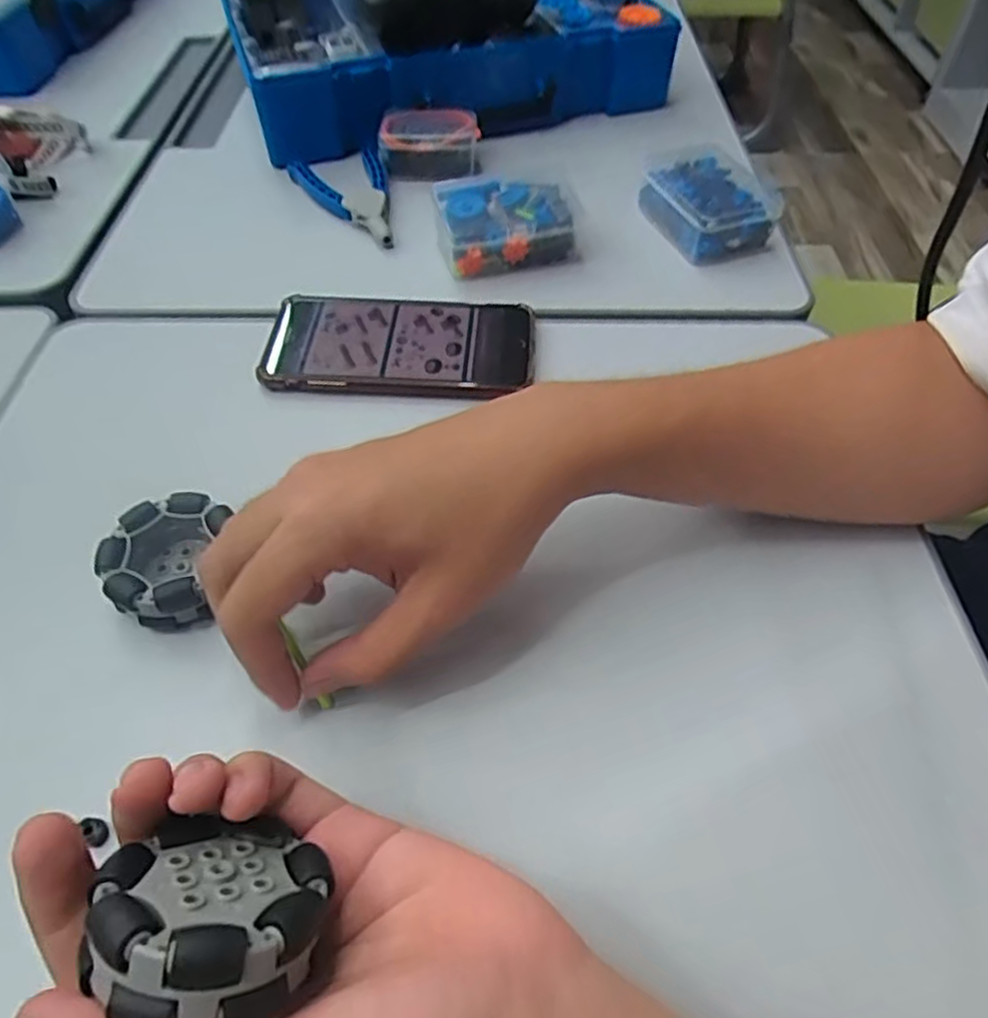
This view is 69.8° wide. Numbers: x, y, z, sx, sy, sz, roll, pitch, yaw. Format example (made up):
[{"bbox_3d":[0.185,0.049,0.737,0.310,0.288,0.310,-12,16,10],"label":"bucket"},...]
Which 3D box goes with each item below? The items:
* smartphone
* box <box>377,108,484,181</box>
[{"bbox_3d":[-0.057,-0.101,0.429,0.160,0.010,0.080,3,52,4],"label":"smartphone"},{"bbox_3d":[-0.050,-0.294,0.569,0.077,0.037,0.048,2,52,3],"label":"box"}]

